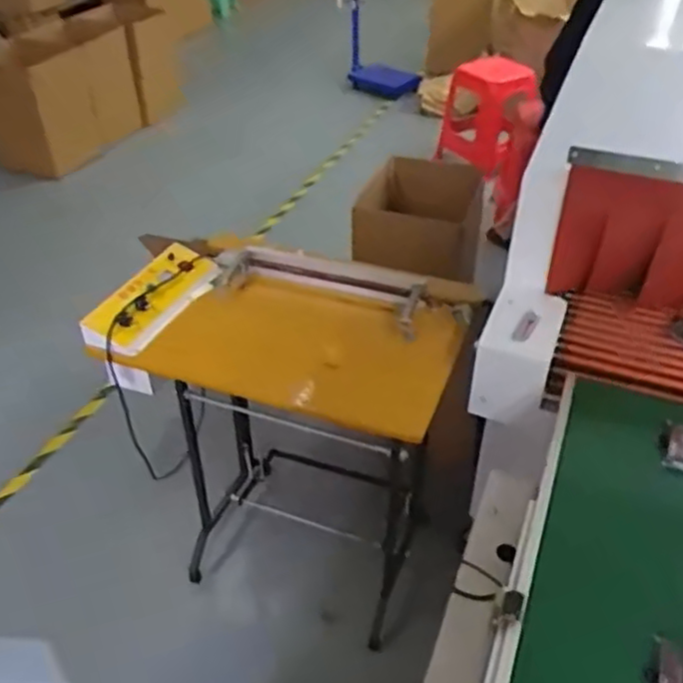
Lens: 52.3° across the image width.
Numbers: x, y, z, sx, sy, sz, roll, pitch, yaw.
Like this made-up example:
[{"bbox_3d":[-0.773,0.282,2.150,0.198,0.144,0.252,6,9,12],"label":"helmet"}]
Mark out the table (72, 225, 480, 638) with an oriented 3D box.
[{"bbox_3d":[-0.097,0.209,1.555,0.630,0.772,0.423,12,40,16],"label":"table"}]

